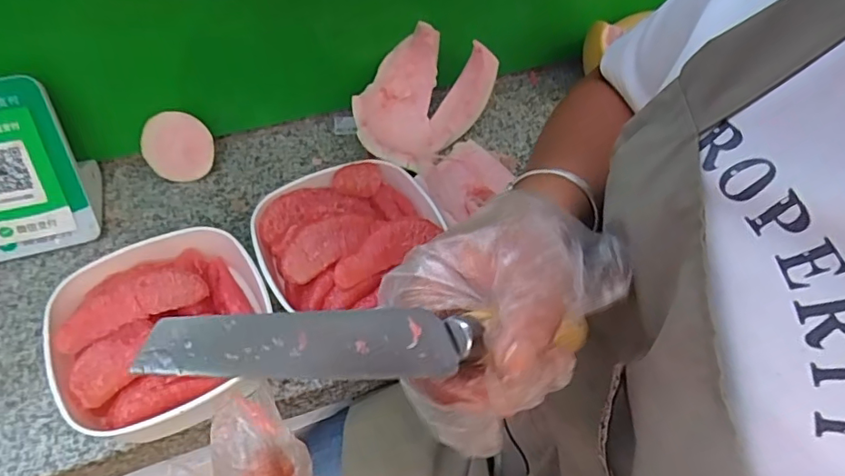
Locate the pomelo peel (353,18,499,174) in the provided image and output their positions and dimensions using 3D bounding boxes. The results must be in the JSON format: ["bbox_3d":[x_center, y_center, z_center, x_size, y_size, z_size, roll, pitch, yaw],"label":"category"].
[{"bbox_3d":[-0.008,-0.150,0.600,0.109,0.089,0.172,28,57,18],"label":"pomelo peel"}]

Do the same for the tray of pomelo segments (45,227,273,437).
[{"bbox_3d":[-0.213,0.076,0.455,0.164,0.060,0.170,-18,55,-14],"label":"tray of pomelo segments"}]

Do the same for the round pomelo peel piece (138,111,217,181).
[{"bbox_3d":[-0.263,-0.100,0.586,0.067,0.077,0.025,-27,40,-22],"label":"round pomelo peel piece"}]

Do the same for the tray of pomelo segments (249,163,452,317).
[{"bbox_3d":[-0.067,-0.001,0.514,0.165,0.059,0.149,-28,59,-21],"label":"tray of pomelo segments"}]

